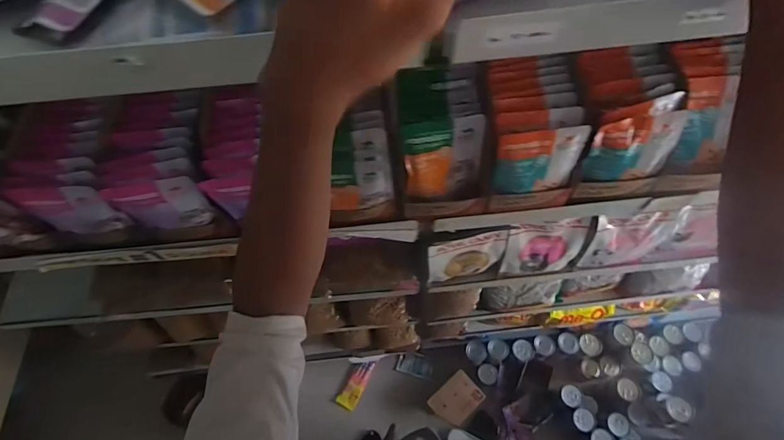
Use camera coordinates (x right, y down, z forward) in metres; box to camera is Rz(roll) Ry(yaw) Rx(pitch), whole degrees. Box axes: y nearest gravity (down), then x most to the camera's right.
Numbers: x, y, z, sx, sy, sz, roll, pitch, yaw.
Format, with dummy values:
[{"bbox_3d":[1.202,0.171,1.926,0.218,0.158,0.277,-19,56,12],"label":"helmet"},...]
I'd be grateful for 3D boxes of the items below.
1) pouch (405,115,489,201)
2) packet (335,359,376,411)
[{"bbox_3d":[0.056,-0.069,0.472,0.081,0.106,0.018,-11,44,-6],"label":"pouch"},{"bbox_3d":[-0.142,0.642,1.607,0.073,0.026,0.198,23,67,14],"label":"packet"}]

